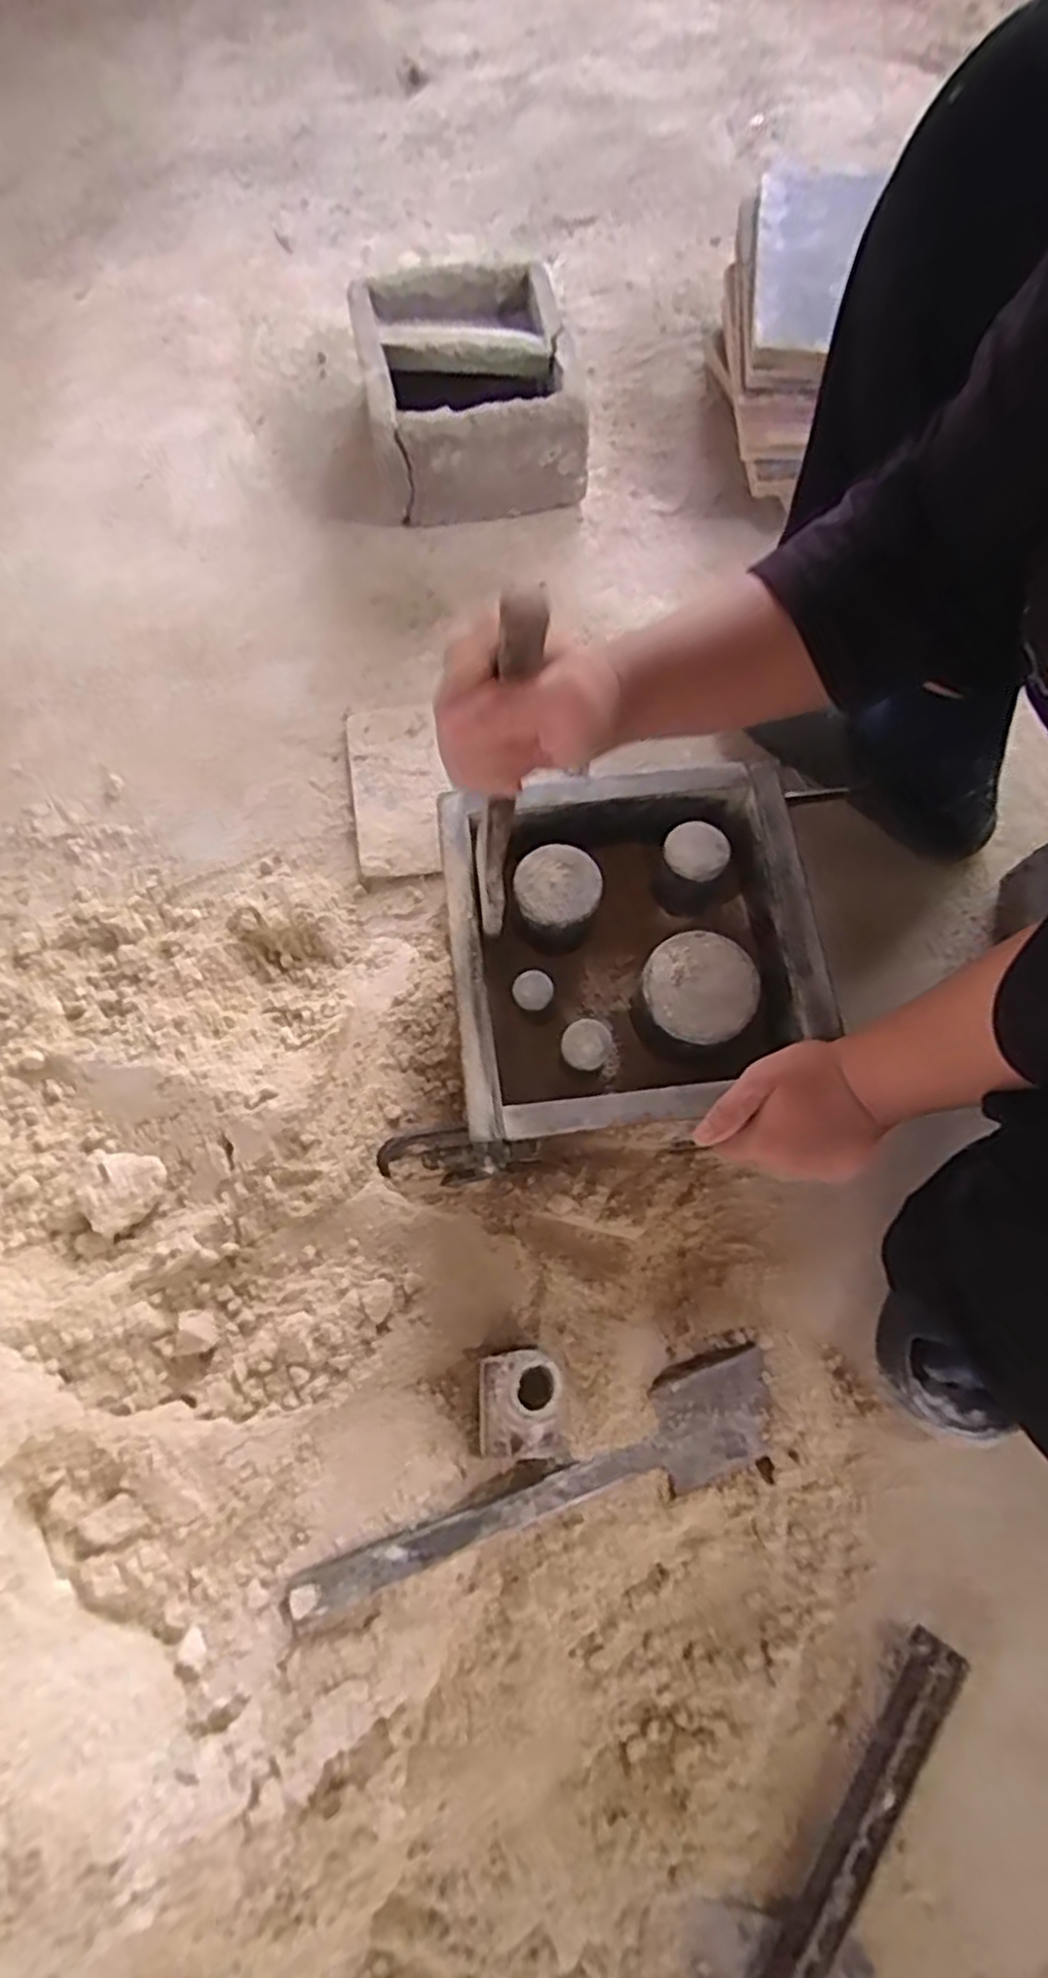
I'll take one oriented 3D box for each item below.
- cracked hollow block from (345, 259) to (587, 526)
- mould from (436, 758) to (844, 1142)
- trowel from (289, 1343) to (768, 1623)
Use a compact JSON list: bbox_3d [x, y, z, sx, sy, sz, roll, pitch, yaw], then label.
[{"bbox_3d":[-0.054,-0.573,0.753,0.191,0.109,0.194,-11,72,-2],"label":"cracked hollow block"},{"bbox_3d":[0.072,-0.023,0.538,0.234,0.082,0.230,-7,74,-2],"label":"mould"},{"bbox_3d":[0.023,0.307,0.473,0.311,0.026,0.063,-12,73,-23],"label":"trowel"}]

